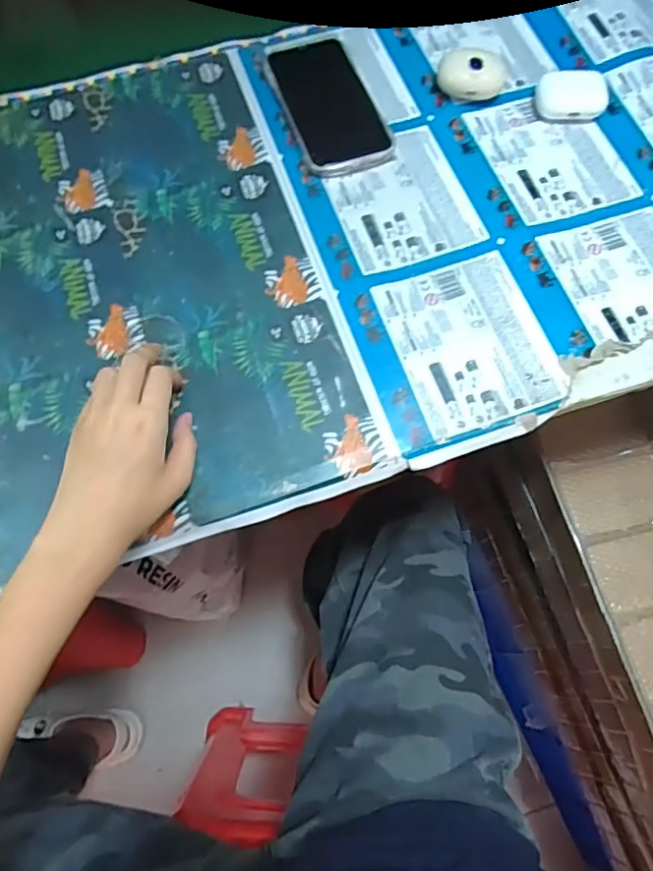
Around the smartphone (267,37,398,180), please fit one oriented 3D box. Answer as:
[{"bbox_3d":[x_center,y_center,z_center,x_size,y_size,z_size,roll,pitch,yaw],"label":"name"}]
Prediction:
[{"bbox_3d":[-0.001,-0.297,0.486,0.074,0.013,0.158,-18,70,-5],"label":"smartphone"}]

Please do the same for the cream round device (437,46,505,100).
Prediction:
[{"bbox_3d":[0.128,-0.318,0.484,0.059,0.030,0.038,9,70,5],"label":"cream round device"}]

